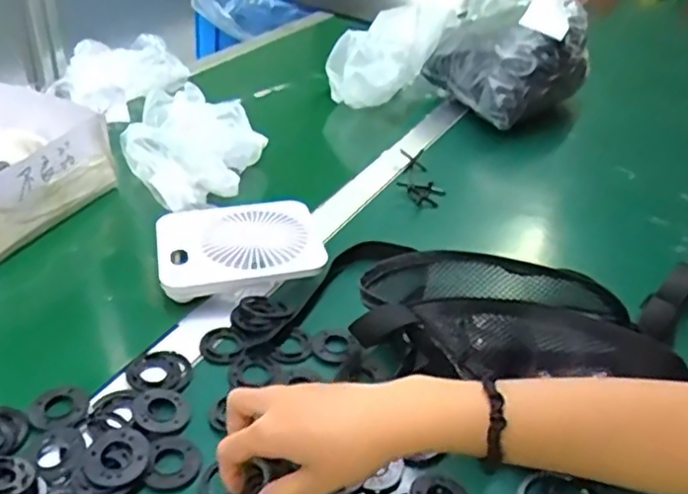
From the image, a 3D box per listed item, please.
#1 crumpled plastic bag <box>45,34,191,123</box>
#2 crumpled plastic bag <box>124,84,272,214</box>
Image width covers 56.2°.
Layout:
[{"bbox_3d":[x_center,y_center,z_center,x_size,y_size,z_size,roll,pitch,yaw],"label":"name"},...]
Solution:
[{"bbox_3d":[-0.344,-0.272,1.010,0.100,0.077,0.232,16,35,14],"label":"crumpled plastic bag"},{"bbox_3d":[-0.187,-0.135,0.818,0.162,0.071,0.201,-2,35,-12],"label":"crumpled plastic bag"}]

